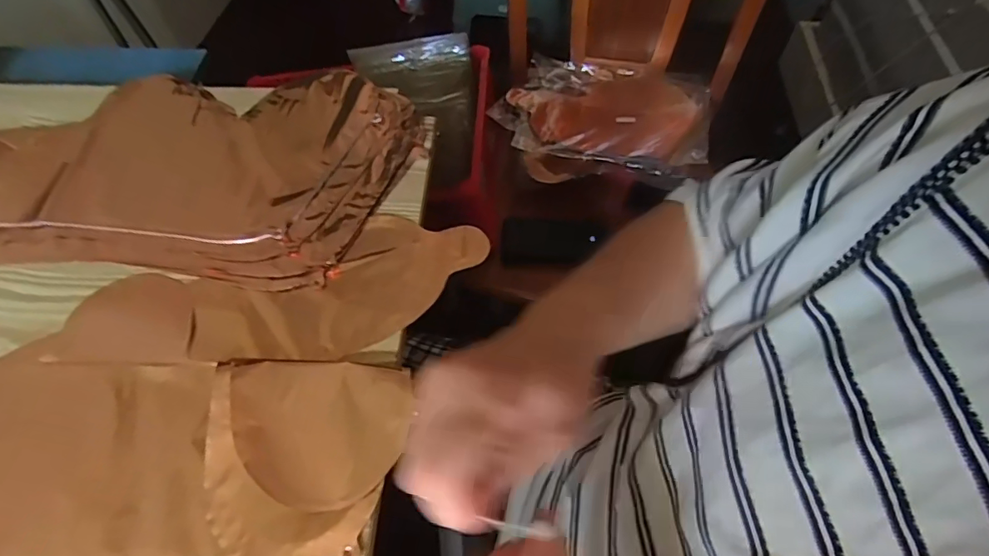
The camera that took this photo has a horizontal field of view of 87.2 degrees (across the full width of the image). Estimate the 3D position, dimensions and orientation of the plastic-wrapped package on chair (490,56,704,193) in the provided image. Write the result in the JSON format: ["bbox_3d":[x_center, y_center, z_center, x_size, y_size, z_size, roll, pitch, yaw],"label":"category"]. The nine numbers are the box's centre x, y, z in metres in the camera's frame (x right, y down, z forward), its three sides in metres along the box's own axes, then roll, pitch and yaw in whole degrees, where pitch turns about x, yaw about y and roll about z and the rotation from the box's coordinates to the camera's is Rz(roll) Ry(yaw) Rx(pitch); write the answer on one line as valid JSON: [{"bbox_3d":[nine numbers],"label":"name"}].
[{"bbox_3d":[0.177,-0.270,0.846,0.326,0.029,0.246,13,59,11],"label":"plastic-wrapped package on chair"}]

